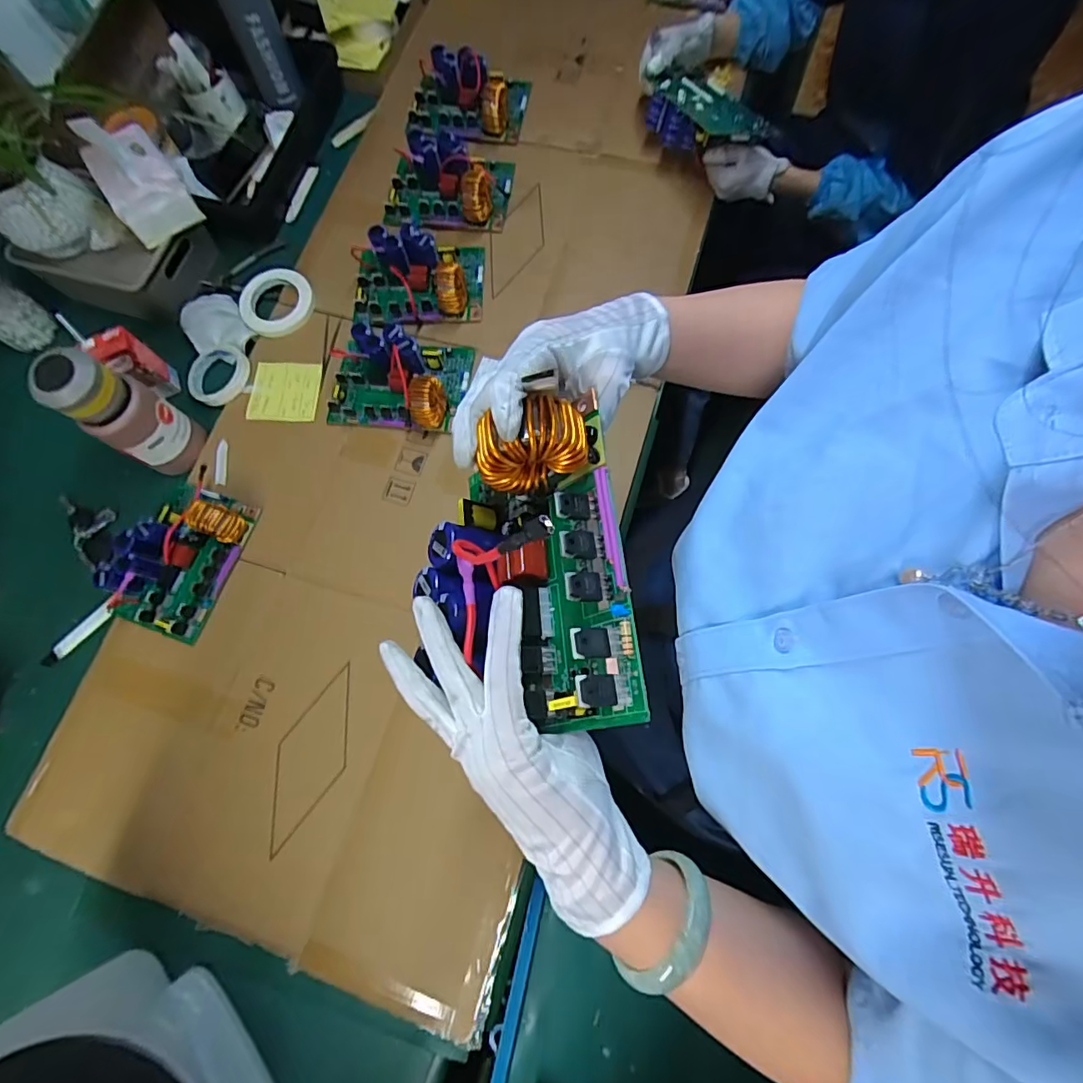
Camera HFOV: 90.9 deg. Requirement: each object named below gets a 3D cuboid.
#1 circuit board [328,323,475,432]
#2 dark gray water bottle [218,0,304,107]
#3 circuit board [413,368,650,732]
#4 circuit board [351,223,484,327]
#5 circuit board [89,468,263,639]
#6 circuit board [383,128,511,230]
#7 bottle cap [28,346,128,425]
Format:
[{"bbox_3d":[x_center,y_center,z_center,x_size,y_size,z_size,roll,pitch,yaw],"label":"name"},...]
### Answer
[{"bbox_3d":[-0.202,-0.232,0.744,0.190,0.058,0.138,8,75,6],"label":"circuit board"},{"bbox_3d":[-0.442,-0.800,0.812,0.078,0.215,0.093,-25,75,-5],"label":"dark gray water bottle"},{"bbox_3d":[-0.013,0.017,0.312,0.117,0.084,0.176,-6,75,0],"label":"circuit board"},{"bbox_3d":[-0.185,-0.397,0.783,0.193,0.056,0.131,-5,74,2],"label":"circuit board"},{"bbox_3d":[-0.480,0.013,0.699,0.134,0.058,0.204,20,77,9],"label":"circuit board"},{"bbox_3d":[-0.145,-0.570,0.829,0.191,0.065,0.142,6,75,5],"label":"circuit board"},{"bbox_3d":[-0.538,-0.180,0.620,0.070,0.064,0.070,-1,74,4],"label":"bottle cap"}]

